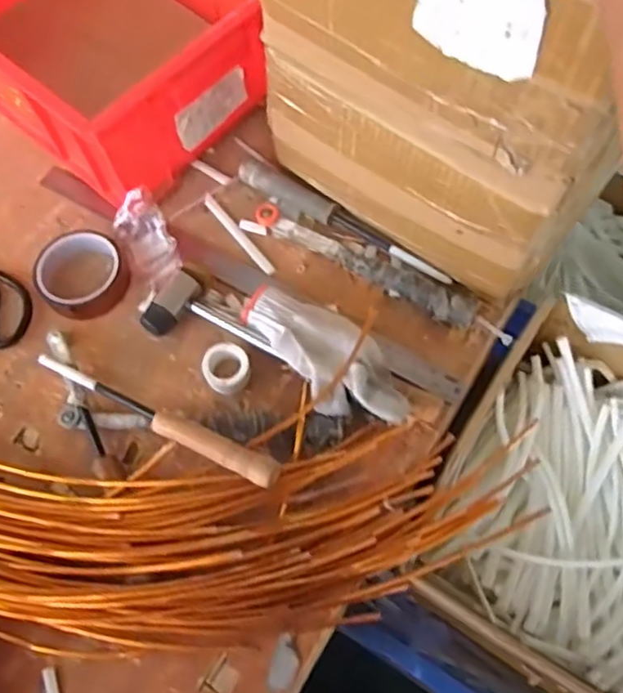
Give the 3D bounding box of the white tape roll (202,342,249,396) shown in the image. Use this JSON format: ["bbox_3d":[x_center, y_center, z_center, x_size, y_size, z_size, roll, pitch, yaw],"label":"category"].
[{"bbox_3d":[-0.084,0.023,0.624,0.044,0.025,0.048,-1,64,2],"label":"white tape roll"}]

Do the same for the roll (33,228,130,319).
[{"bbox_3d":[-0.246,-0.079,0.667,0.089,0.035,0.084,-1,64,2],"label":"roll"}]

